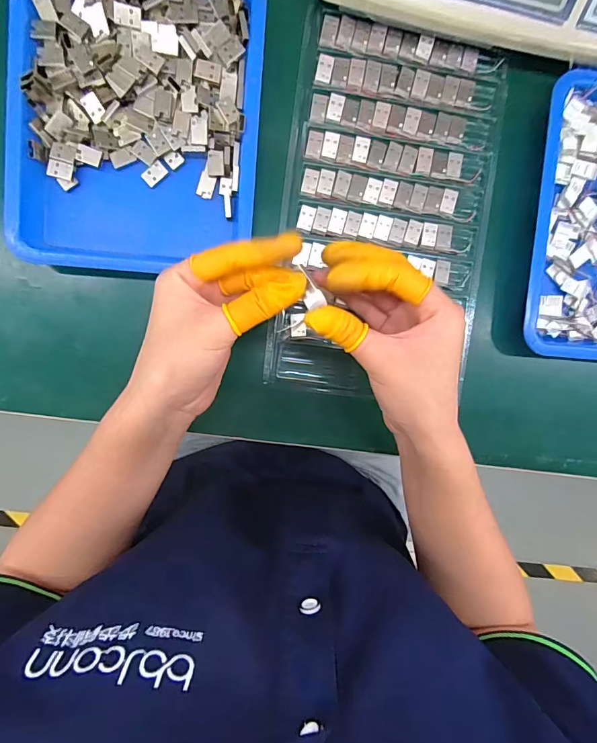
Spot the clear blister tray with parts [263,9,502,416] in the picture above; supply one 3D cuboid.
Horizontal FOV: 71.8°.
[{"bbox_3d":[0.069,-0.122,0.329,0.162,0.015,0.281,5,94,-5],"label":"clear blister tray with parts"}]

